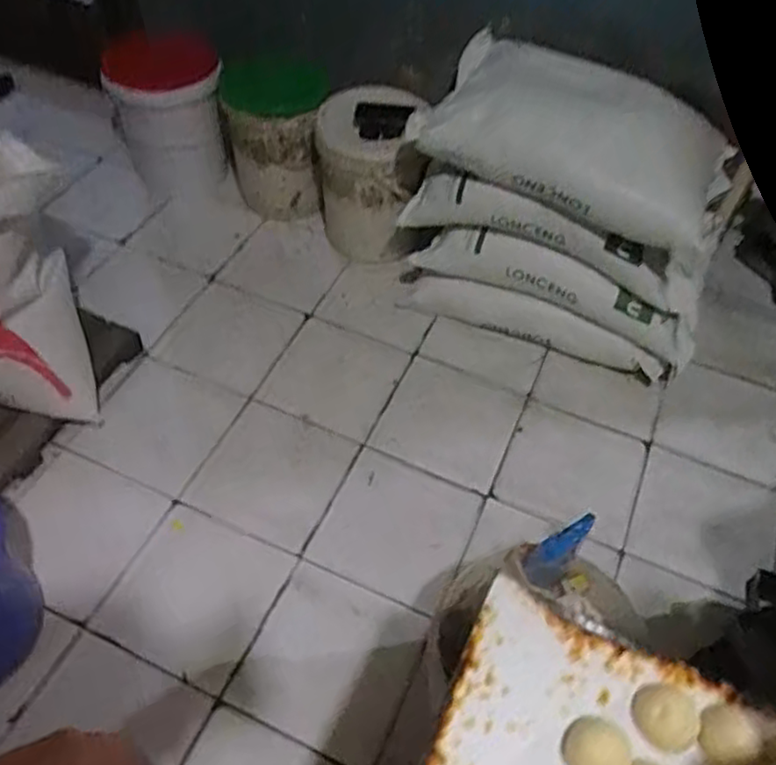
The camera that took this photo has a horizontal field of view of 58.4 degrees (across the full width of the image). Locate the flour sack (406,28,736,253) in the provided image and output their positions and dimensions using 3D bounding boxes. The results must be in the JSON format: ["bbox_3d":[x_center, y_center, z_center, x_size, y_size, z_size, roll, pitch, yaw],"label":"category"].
[{"bbox_3d":[0.413,-0.518,1.473,0.657,0.243,0.362,14,53,8],"label":"flour sack"}]

